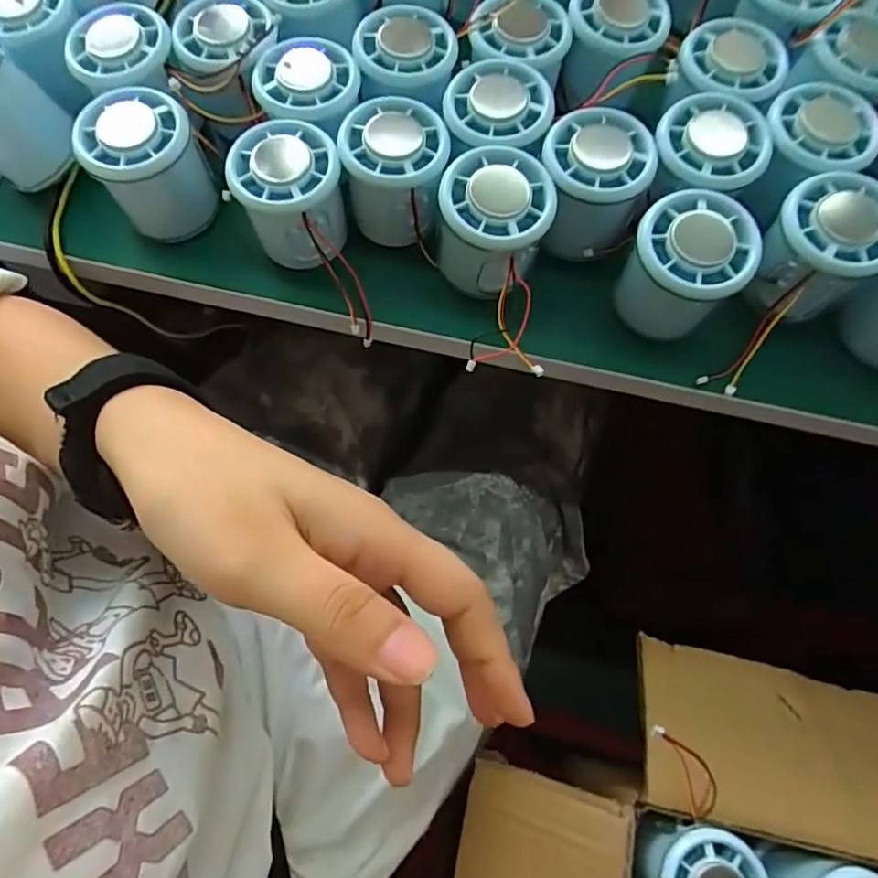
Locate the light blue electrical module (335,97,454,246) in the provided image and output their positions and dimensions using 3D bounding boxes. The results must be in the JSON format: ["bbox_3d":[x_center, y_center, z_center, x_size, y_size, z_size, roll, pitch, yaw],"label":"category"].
[{"bbox_3d":[-0.023,-0.141,0.317,0.053,0.060,0.044,-2,71,-1],"label":"light blue electrical module"}]

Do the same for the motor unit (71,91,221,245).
[{"bbox_3d":[-0.153,-0.142,0.317,0.055,0.066,0.057,-42,76,-14],"label":"motor unit"}]

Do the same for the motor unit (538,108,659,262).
[{"bbox_3d":[0.080,-0.135,0.312,0.057,0.047,0.056,1,71,0],"label":"motor unit"}]

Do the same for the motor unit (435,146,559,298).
[{"bbox_3d":[0.028,-0.109,0.305,0.053,0.057,0.052,0,71,-1],"label":"motor unit"}]

